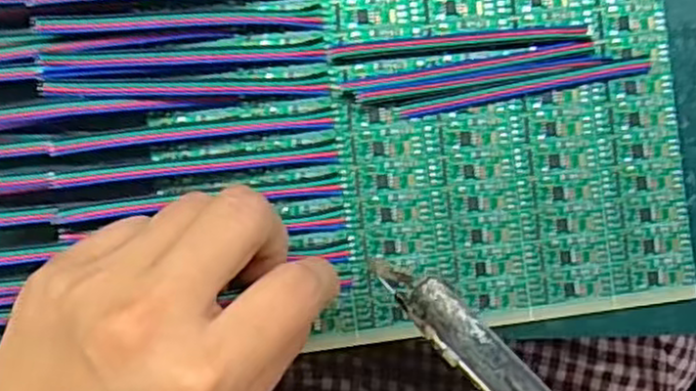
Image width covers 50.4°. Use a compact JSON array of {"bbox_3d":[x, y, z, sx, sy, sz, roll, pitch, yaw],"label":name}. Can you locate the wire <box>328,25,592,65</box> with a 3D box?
[{"bbox_3d":[0.042,-0.056,0.271,0.095,0.004,0.007,-7,92,-6],"label":"wire"}]

